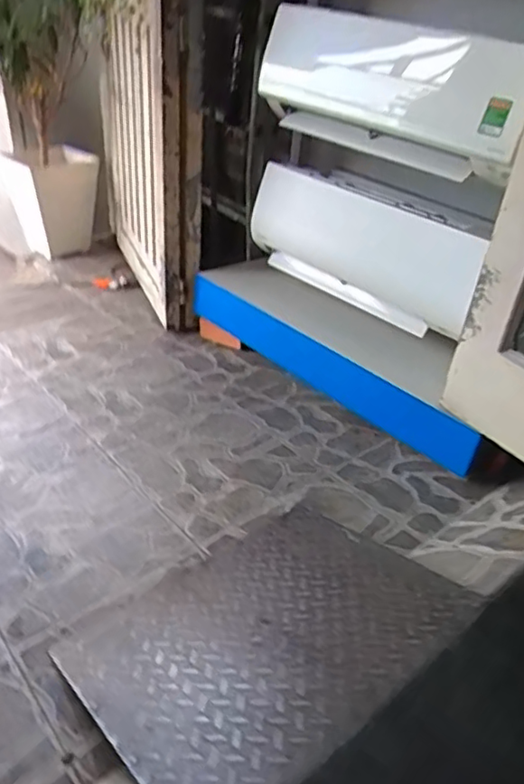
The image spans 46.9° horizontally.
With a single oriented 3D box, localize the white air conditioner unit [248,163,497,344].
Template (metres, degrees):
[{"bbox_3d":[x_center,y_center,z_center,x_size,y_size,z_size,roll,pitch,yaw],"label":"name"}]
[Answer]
[{"bbox_3d":[0.279,-0.403,1.705,0.202,0.322,0.818,-19,42,-33],"label":"white air conditioner unit"}]

